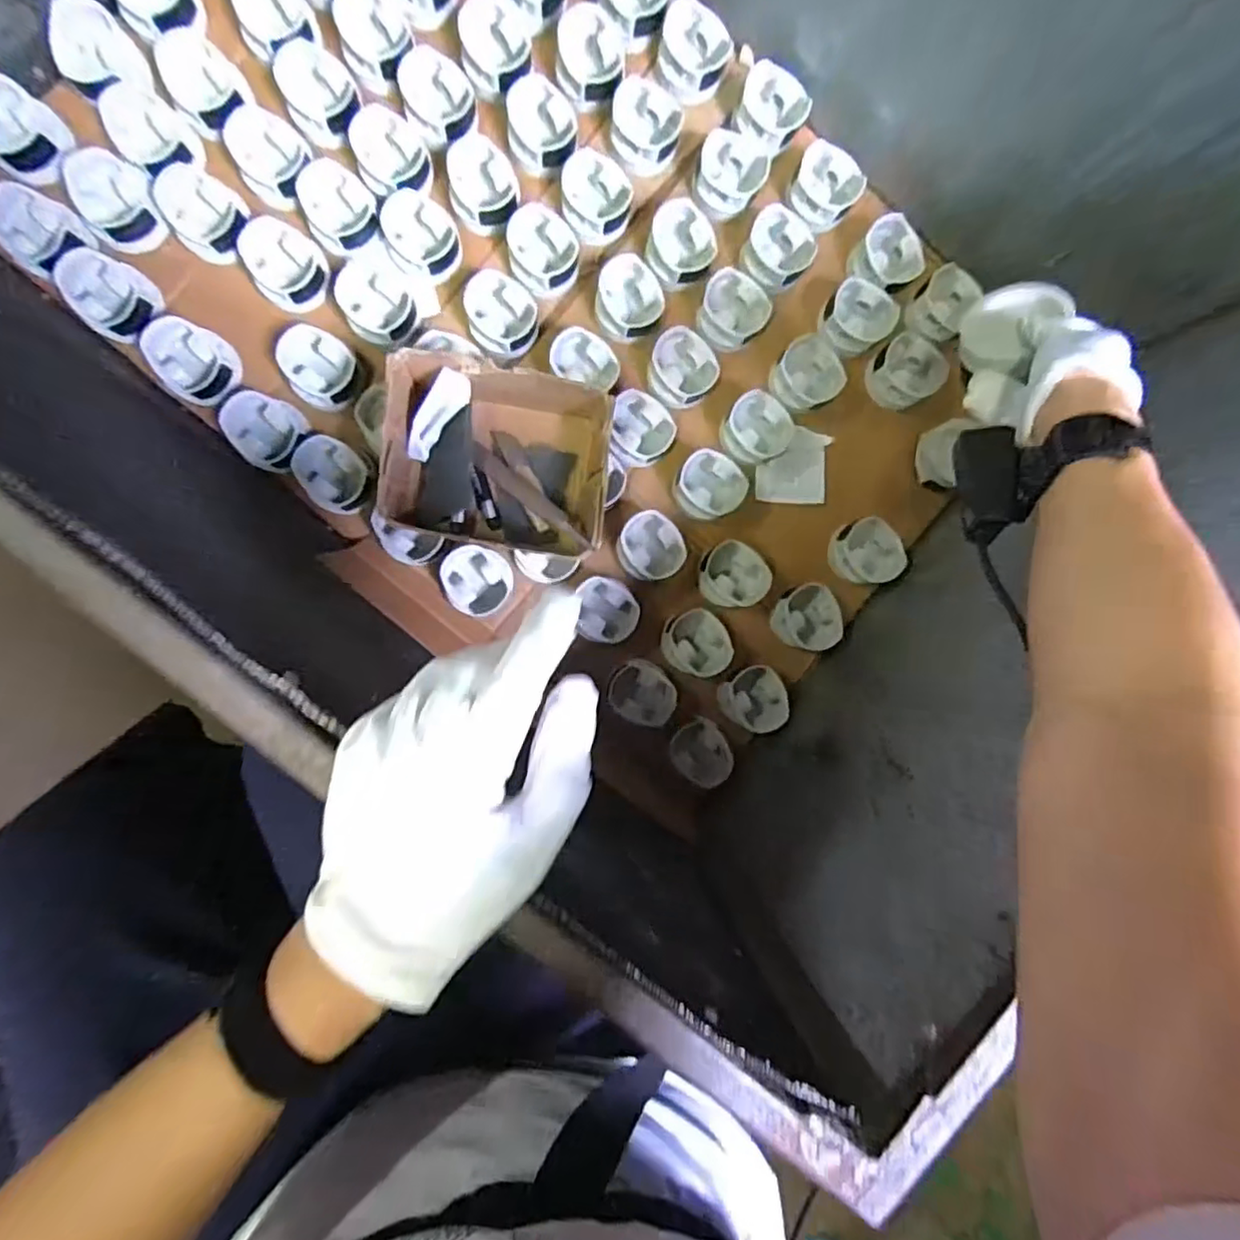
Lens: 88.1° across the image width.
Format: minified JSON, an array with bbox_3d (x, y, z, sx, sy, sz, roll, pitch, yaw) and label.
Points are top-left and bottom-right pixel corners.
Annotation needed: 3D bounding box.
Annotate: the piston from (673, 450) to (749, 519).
[{"bbox_3d":[0.101,-0.153,0.751,0.082,0.059,0.071,38,88,-6],"label":"piston"}]

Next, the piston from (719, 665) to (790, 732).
[{"bbox_3d":[0.156,0.092,0.751,0.068,0.054,0.072,0,92,-6],"label":"piston"}]

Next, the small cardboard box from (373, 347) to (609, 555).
[{"bbox_3d":[-0.119,-0.160,0.655,0.213,0.107,0.163,8,91,-6],"label":"small cardboard box"}]

